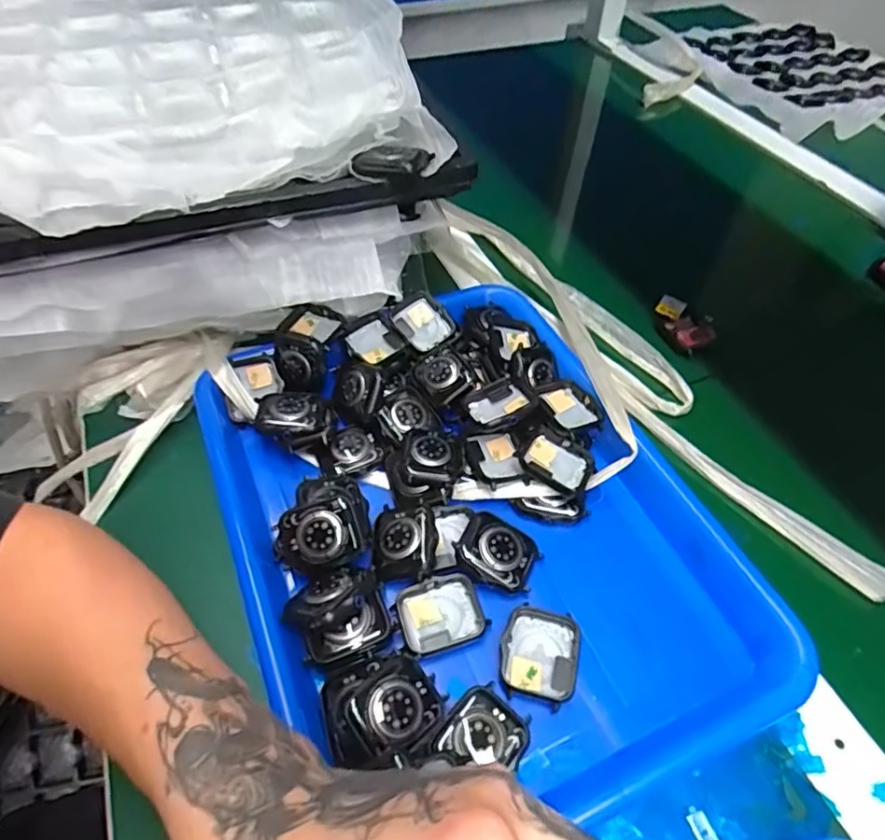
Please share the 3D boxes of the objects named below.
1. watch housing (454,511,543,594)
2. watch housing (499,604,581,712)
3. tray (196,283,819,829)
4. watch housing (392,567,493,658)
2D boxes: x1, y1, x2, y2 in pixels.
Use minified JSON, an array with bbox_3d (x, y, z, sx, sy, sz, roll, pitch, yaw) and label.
[{"bbox_3d":[0.031,0.074,0.330,0.043,0.010,0.036,26,61,3],"label":"watch housing"},{"bbox_3d":[0.050,0.122,0.304,0.038,0.012,0.045,14,51,11],"label":"watch housing"},{"bbox_3d":[0.007,0.049,0.351,0.262,0.045,0.329,-16,52,-14],"label":"tray"},{"bbox_3d":[-0.001,0.104,0.315,0.043,0.012,0.037,-17,52,-14],"label":"watch housing"}]

